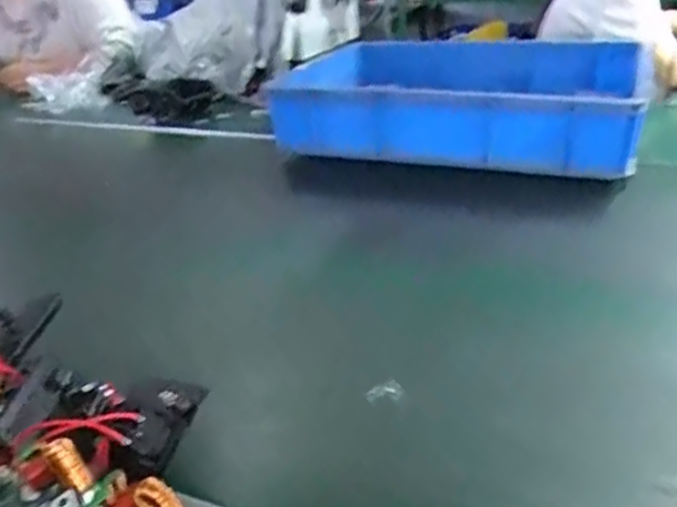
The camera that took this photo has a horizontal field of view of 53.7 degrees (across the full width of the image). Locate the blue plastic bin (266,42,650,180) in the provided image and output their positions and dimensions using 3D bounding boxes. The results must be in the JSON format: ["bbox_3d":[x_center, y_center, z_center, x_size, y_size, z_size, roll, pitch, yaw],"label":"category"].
[{"bbox_3d":[0.196,-0.251,1.126,0.559,0.127,0.351,4,31,16],"label":"blue plastic bin"}]

